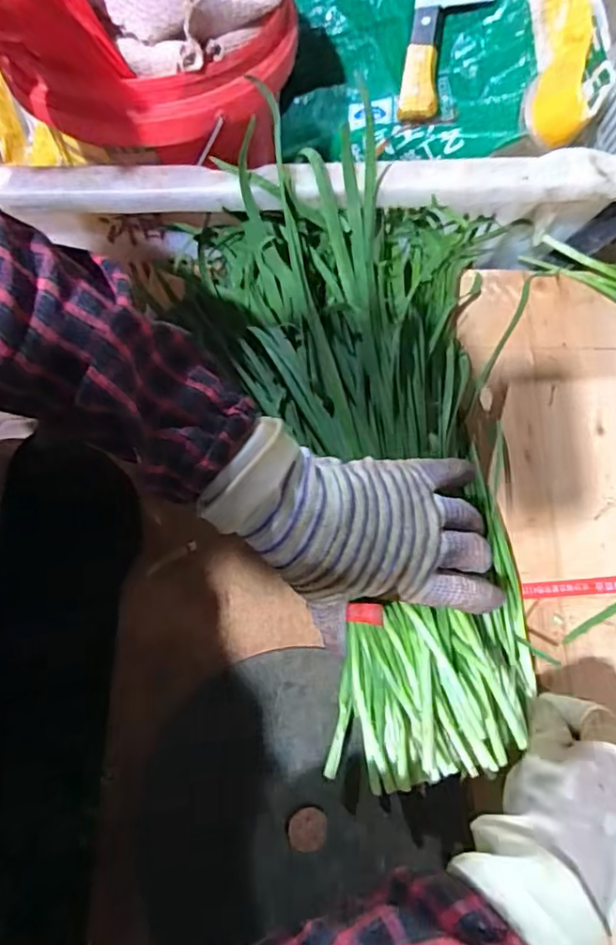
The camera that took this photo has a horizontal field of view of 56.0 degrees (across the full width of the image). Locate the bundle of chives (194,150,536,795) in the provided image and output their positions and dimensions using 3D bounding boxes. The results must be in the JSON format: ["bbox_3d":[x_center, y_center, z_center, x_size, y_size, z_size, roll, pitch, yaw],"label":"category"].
[{"bbox_3d":[0.048,-0.012,0.385,0.186,0.091,0.389,-12,76,-1],"label":"bundle of chives"}]

